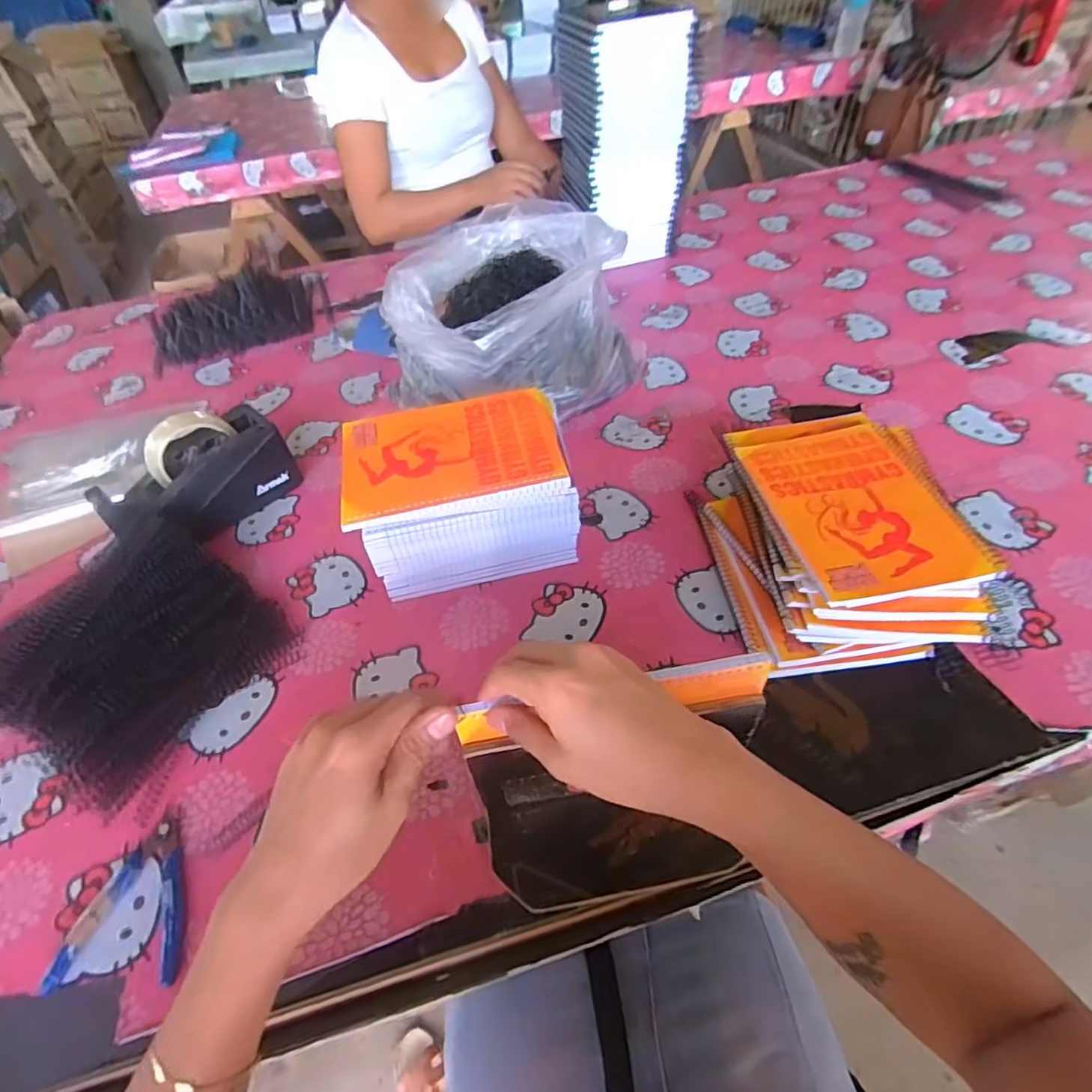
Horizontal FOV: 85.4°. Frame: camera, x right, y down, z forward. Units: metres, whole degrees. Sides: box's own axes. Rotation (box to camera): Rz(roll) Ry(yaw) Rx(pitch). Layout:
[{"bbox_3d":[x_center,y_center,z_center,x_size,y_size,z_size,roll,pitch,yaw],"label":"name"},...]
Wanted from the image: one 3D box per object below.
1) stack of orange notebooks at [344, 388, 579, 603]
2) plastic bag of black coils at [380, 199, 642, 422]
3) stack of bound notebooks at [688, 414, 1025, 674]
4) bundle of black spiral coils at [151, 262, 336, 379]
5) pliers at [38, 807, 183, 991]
[{"bbox_3d":[-0.081,-0.046,0.603,0.202,0.141,0.150,-13,47,-6],"label":"stack of orange notebooks"},{"bbox_3d":[-0.035,-0.276,0.767,0.255,0.195,0.300,35,60,30],"label":"plastic bag of black coils"},{"bbox_3d":[0.274,-0.015,0.565,0.209,0.091,0.245,-7,47,0],"label":"stack of bound notebooks"},{"bbox_3d":[-0.529,-0.408,1.024,0.298,0.050,0.229,-21,49,-13],"label":"bundle of black spiral coils"},{"bbox_3d":[-0.292,0.252,0.430,0.083,0.010,0.111,-3,47,3],"label":"pliers"}]

